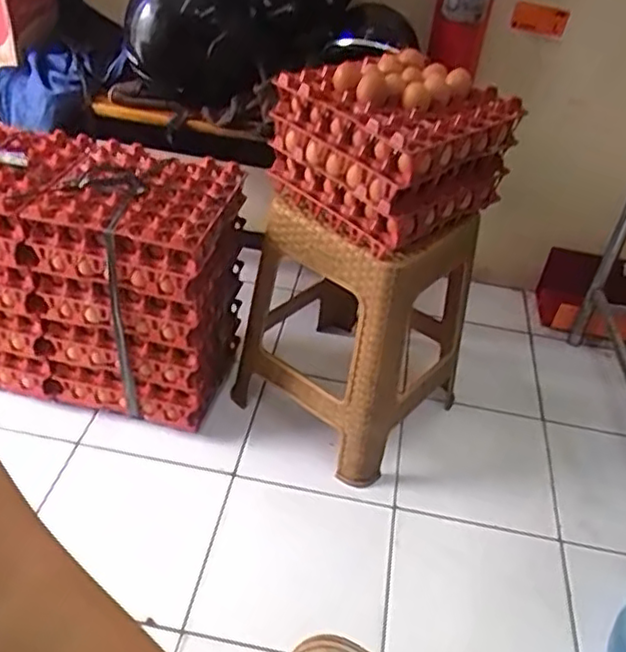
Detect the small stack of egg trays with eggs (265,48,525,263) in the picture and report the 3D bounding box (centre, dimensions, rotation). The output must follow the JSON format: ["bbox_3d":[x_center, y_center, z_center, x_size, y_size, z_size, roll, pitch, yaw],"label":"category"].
[{"bbox_3d":[0.122,-0.297,1.076,0.246,0.228,0.302,-23,47,-32],"label":"small stack of egg trays with eggs"}]

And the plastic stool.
[{"bbox_3d":[0.073,-0.027,1.300,0.365,0.485,0.334,31,45,27],"label":"plastic stool"}]

